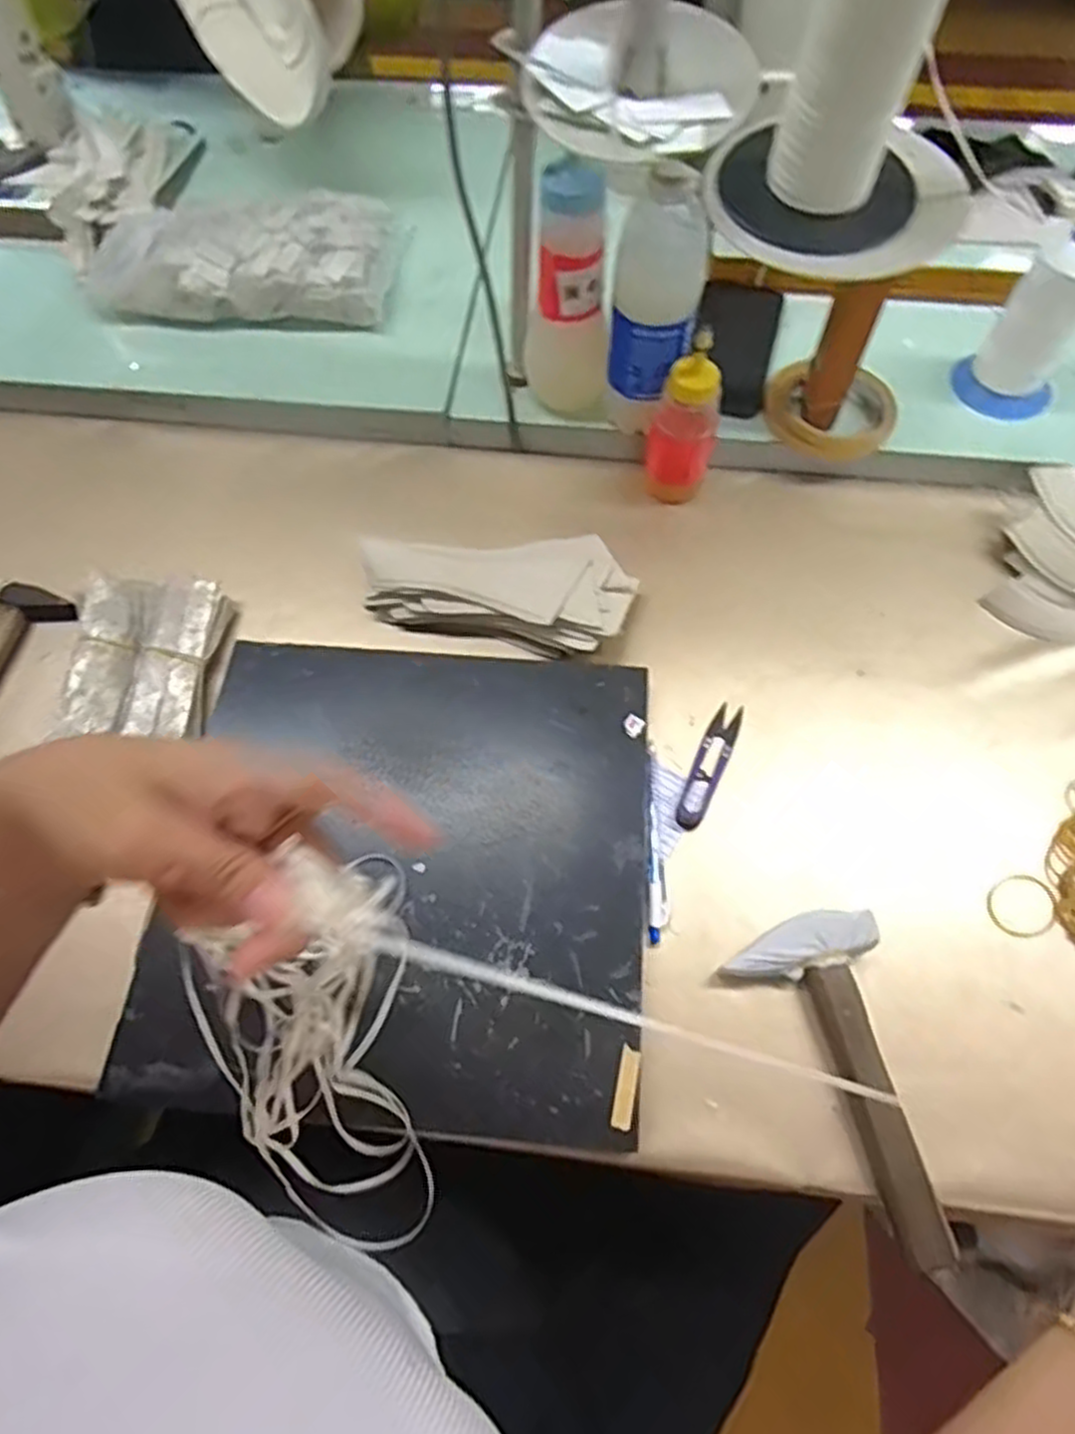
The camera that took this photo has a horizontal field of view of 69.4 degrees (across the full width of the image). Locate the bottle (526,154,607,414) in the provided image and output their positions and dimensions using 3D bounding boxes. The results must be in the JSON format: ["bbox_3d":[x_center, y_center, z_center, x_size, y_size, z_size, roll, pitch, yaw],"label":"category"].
[{"bbox_3d":[0.024,-0.314,0.580,0.058,0.154,0.058,4,64,3],"label":"bottle"}]

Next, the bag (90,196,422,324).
[{"bbox_3d":[-0.275,-0.418,0.719,0.275,0.070,0.146,-3,64,-1],"label":"bag"}]

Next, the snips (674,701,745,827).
[{"bbox_3d":[0.121,0.034,0.545,0.020,0.004,0.100,22,66,11],"label":"snips"}]

